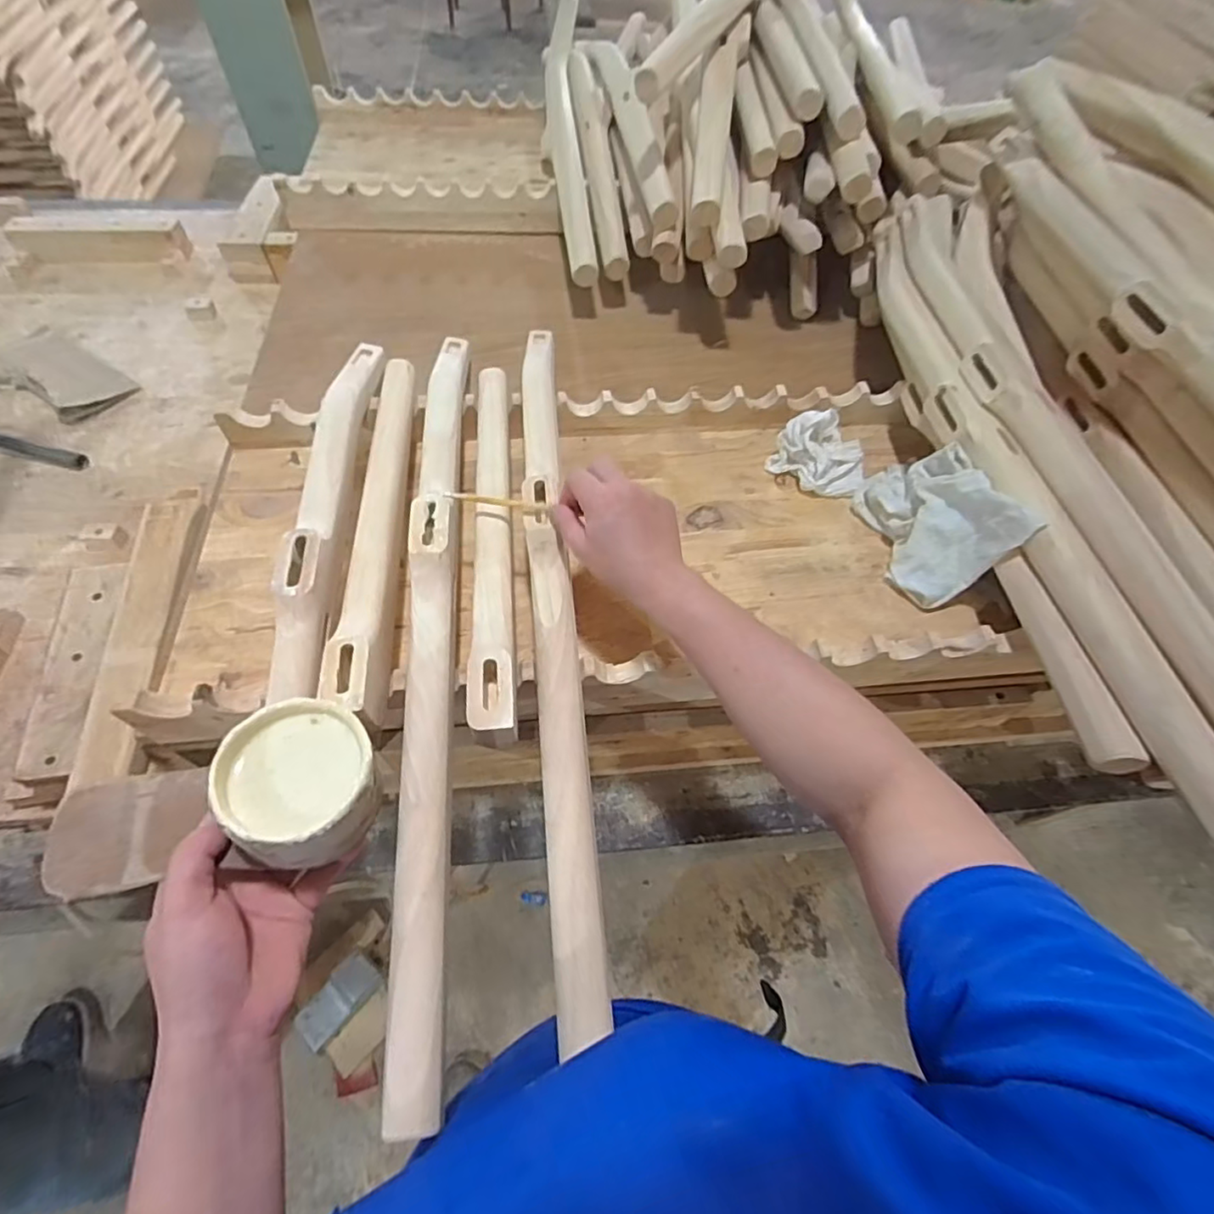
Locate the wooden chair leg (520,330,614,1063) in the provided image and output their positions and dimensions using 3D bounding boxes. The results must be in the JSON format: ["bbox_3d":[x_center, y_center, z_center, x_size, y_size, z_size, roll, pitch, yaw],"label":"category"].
[{"bbox_3d":[-0.047,-0.028,0.506,0.037,0.031,0.646,-3,59,-6],"label":"wooden chair leg"}]

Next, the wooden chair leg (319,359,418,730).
[{"bbox_3d":[-0.202,-0.095,0.538,0.036,0.038,0.415,-3,59,-6],"label":"wooden chair leg"}]

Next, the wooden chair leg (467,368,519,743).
[{"bbox_3d":[-0.100,-0.084,0.528,0.032,0.033,0.409,-4,59,-6],"label":"wooden chair leg"}]

